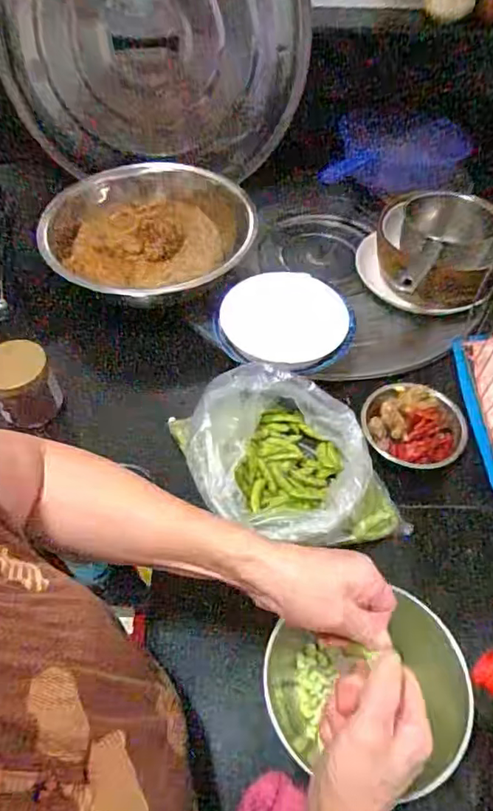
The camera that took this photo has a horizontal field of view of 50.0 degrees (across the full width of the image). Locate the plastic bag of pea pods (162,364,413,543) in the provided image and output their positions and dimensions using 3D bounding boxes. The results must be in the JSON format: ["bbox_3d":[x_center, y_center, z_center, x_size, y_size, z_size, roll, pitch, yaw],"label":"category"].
[{"bbox_3d":[0.044,0.066,0.630,0.202,0.091,0.240,-20,56,-15],"label":"plastic bag of pea pods"}]

